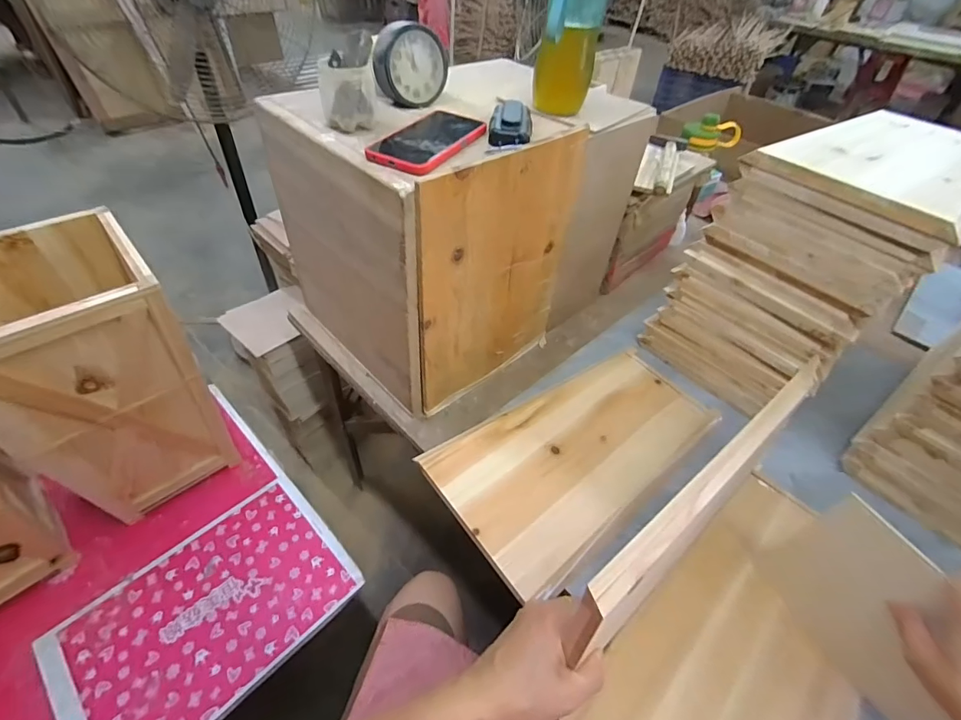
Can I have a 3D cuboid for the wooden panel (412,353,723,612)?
[{"bbox_3d":[0.150,0.125,0.659,0.431,0.019,0.225,-28,55,-27],"label":"wooden panel"}]

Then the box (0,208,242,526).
[{"bbox_3d":[-0.621,0.024,0.729,0.253,0.411,0.248,-32,57,-30],"label":"box"}]

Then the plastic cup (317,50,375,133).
[{"bbox_3d":[-0.159,-0.318,0.526,0.060,0.066,0.048,-10,48,-13],"label":"plastic cup"}]

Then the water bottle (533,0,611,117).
[{"bbox_3d":[0.120,-0.432,0.547,0.079,0.225,0.066,9,47,4],"label":"water bottle"}]

